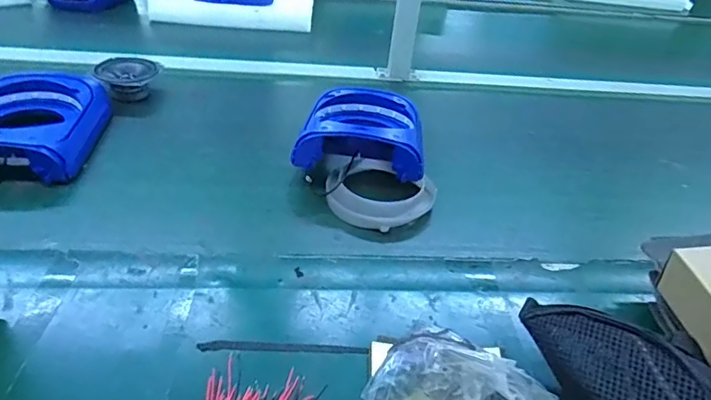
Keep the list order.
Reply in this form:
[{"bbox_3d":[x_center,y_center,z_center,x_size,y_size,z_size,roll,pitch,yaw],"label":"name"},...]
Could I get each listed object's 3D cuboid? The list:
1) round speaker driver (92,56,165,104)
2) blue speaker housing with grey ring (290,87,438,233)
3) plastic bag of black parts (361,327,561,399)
[{"bbox_3d":[-0.381,-0.205,0.884,0.106,0.050,0.086,-13,39,-26],"label":"round speaker driver"},{"bbox_3d":[0.021,-0.071,0.734,0.186,0.080,0.254,9,35,4],"label":"blue speaker housing with grey ring"},{"bbox_3d":[0.088,0.150,0.428,0.150,0.081,0.045,13,36,10],"label":"plastic bag of black parts"}]

